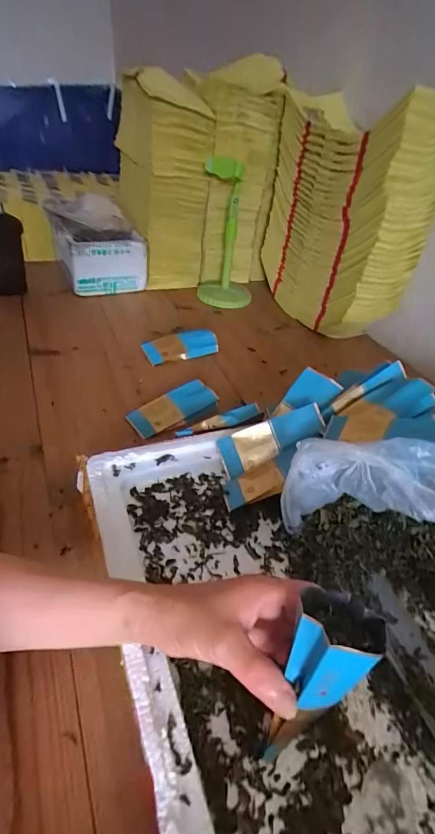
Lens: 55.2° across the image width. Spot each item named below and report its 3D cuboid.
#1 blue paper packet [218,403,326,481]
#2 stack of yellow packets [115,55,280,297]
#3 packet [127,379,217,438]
[{"bbox_3d":[0.065,0.028,0.495,0.127,0.046,0.013,-22,3,3],"label":"blue paper packet"},{"bbox_3d":[-0.030,-0.487,0.891,0.303,0.403,0.198,-21,47,-27],"label":"stack of yellow packets"},{"bbox_3d":[-0.061,-0.010,0.599,0.128,0.011,0.055,-26,67,-25],"label":"packet"}]

